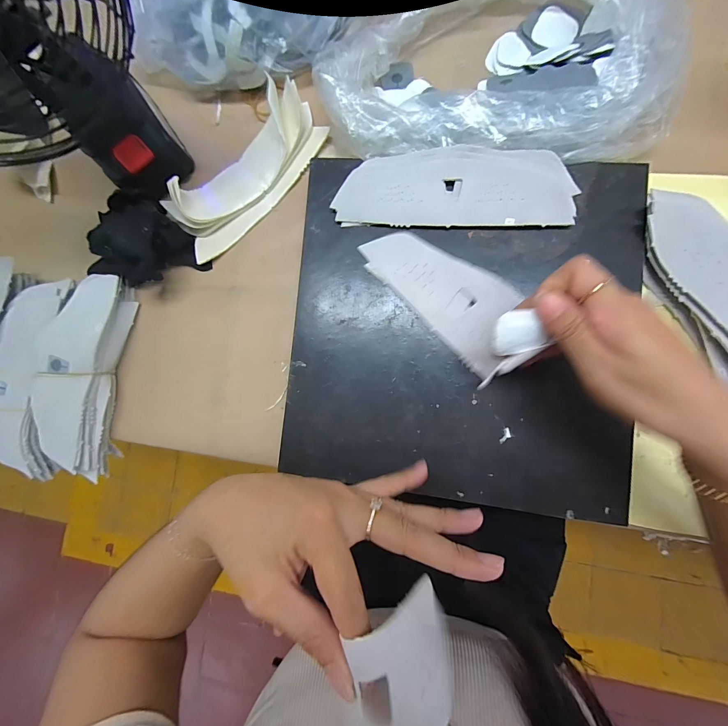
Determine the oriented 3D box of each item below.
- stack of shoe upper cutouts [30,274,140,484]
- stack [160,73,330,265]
[{"bbox_3d":[-0.293,0.016,0.326,0.070,0.044,0.211,4,87,7],"label":"stack of shoe upper cutouts"},{"bbox_3d":[-0.120,-0.191,0.322,0.189,0.043,0.063,-44,83,3],"label":"stack"}]

